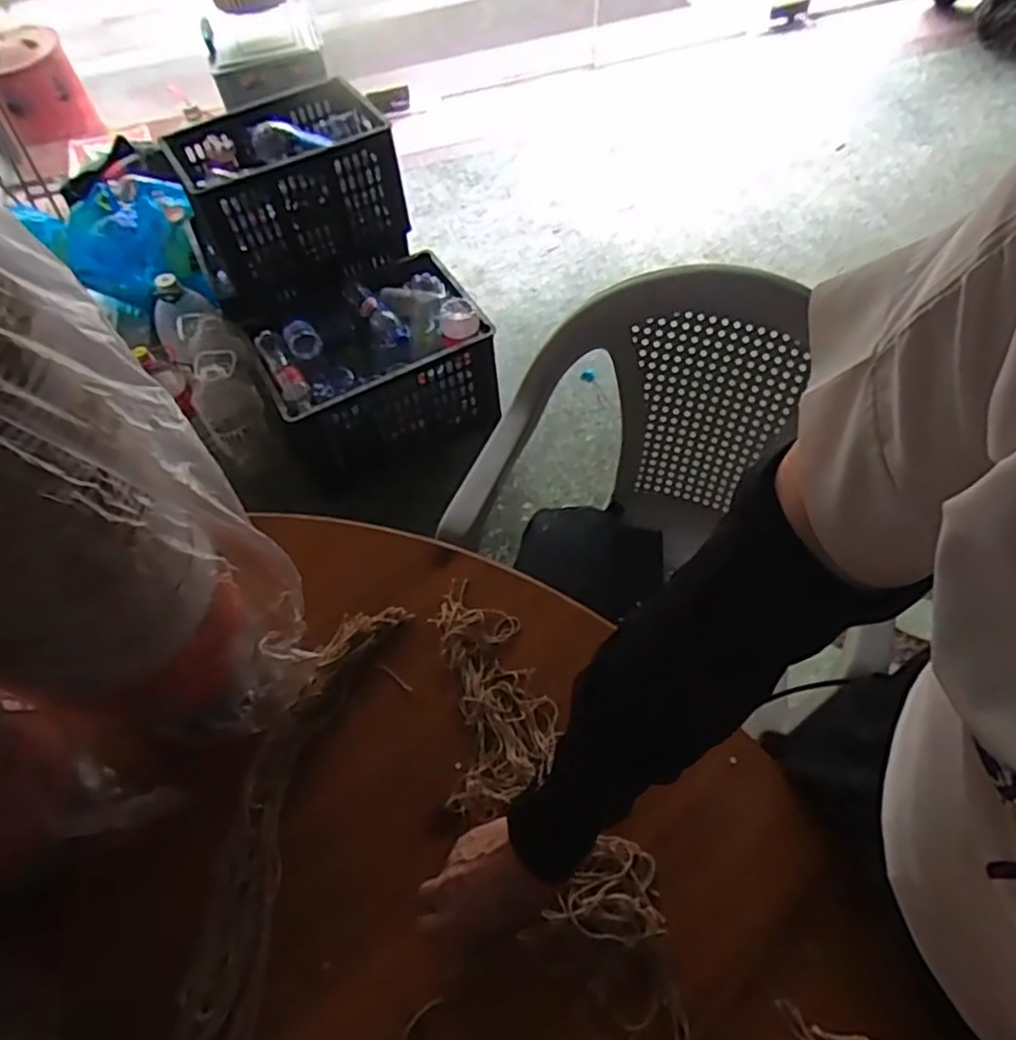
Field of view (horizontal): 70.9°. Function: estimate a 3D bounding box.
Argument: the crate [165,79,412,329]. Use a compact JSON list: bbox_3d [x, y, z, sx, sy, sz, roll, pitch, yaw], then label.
[{"bbox_3d":[-0.510,-0.757,1.682,0.485,0.318,0.310,-26,59,-12],"label":"crate"}]

